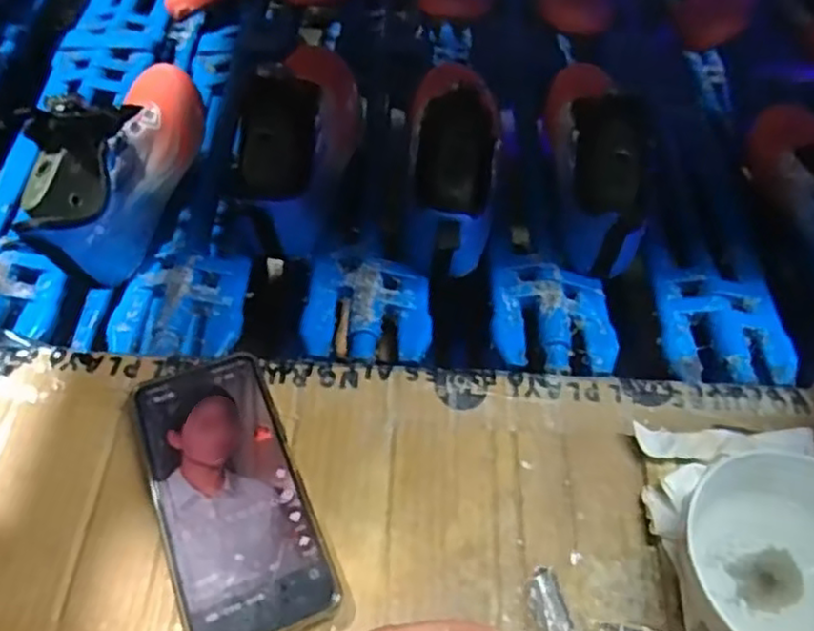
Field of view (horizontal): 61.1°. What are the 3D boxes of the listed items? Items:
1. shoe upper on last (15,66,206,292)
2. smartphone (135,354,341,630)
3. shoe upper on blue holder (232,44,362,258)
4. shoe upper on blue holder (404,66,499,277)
[{"bbox_3d":[-0.228,-0.136,0.554,0.076,0.088,0.224,9,56,3],"label":"shoe upper on last"},{"bbox_3d":[-0.099,0.097,0.384,0.075,0.017,0.165,-17,57,-16],"label":"smartphone"},{"bbox_3d":[-0.082,-0.161,0.567,0.070,0.105,0.236,10,56,3],"label":"shoe upper on blue holder"},{"bbox_3d":[0.037,-0.106,0.517,0.067,0.068,0.145,3,91,-2],"label":"shoe upper on blue holder"}]

